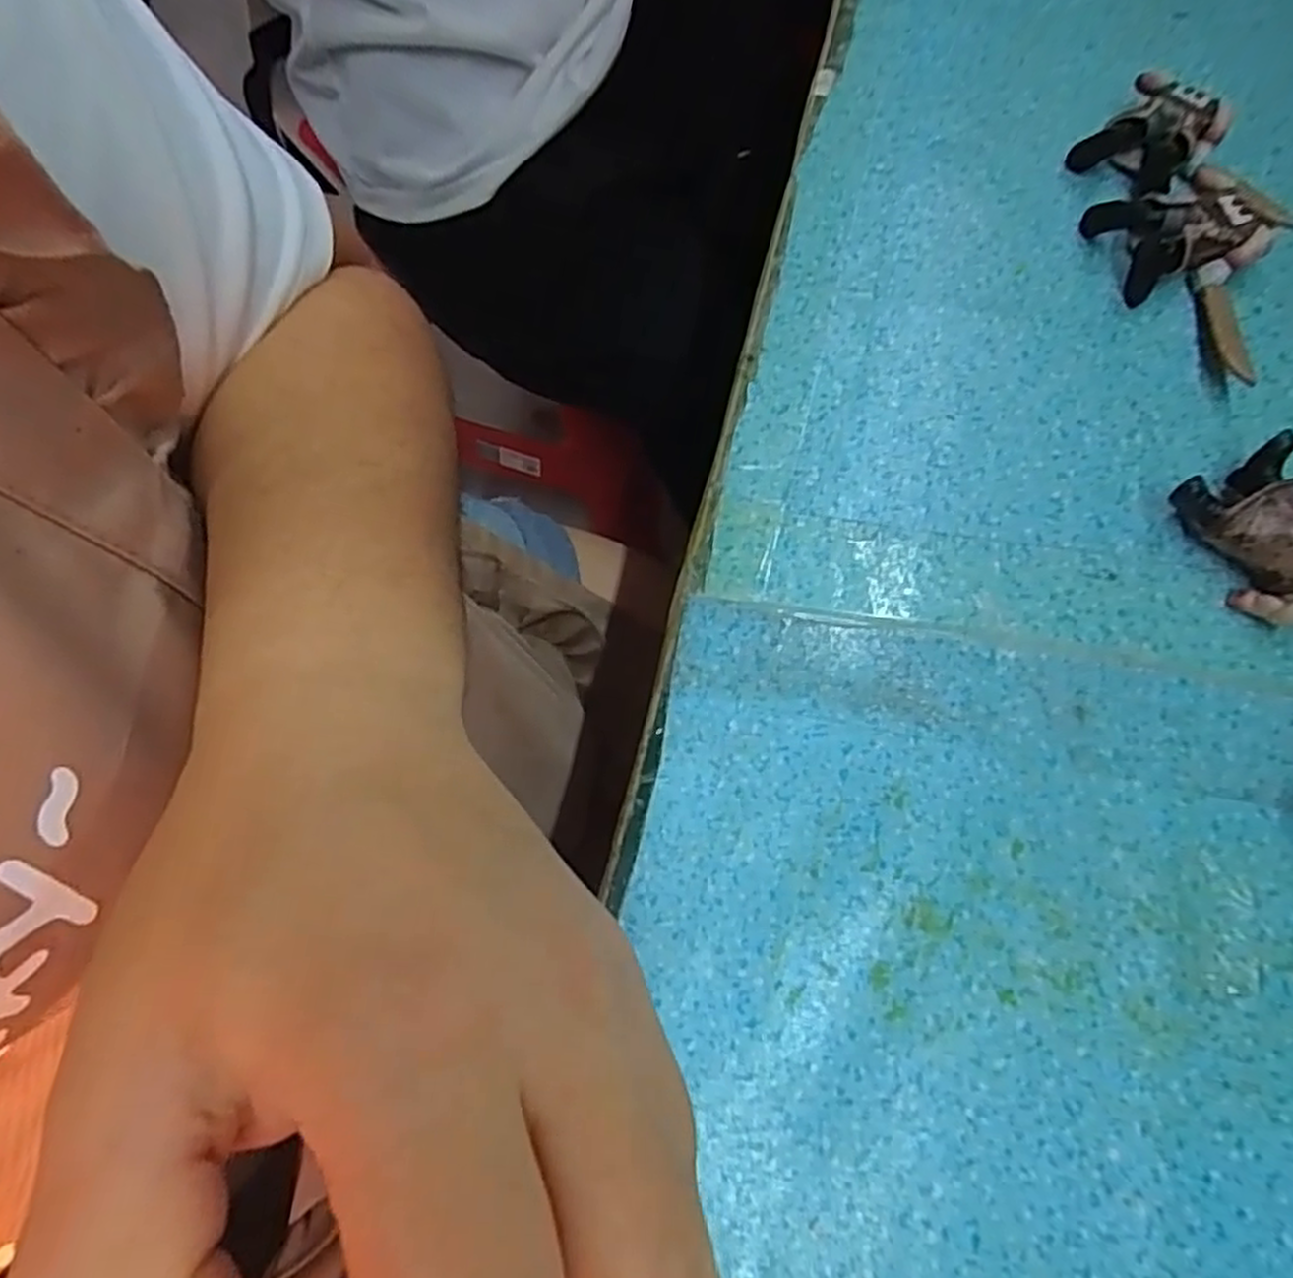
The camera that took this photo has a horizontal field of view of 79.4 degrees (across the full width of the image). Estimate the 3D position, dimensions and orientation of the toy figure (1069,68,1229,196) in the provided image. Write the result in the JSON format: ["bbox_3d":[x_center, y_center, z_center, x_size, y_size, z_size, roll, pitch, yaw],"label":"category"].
[{"bbox_3d":[0.184,-0.182,0.283,0.037,0.017,0.043,40,74,14],"label":"toy figure"}]

